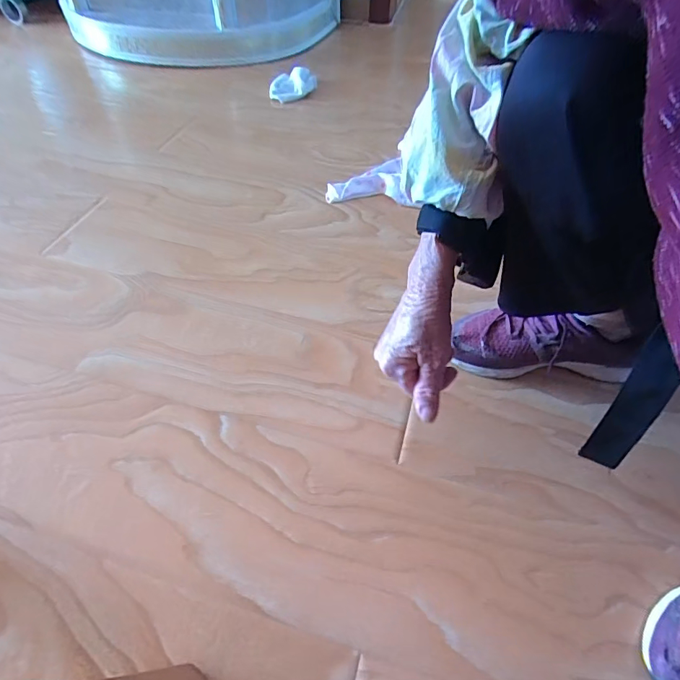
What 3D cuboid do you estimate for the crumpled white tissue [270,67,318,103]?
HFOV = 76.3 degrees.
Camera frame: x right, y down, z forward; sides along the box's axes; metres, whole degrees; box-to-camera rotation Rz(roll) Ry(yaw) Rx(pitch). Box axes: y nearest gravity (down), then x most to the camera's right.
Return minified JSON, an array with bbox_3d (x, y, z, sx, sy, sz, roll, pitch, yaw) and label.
[{"bbox_3d":[-0.111,-0.625,1.058,0.063,0.051,0.135,28,54,16],"label":"crumpled white tissue"}]

